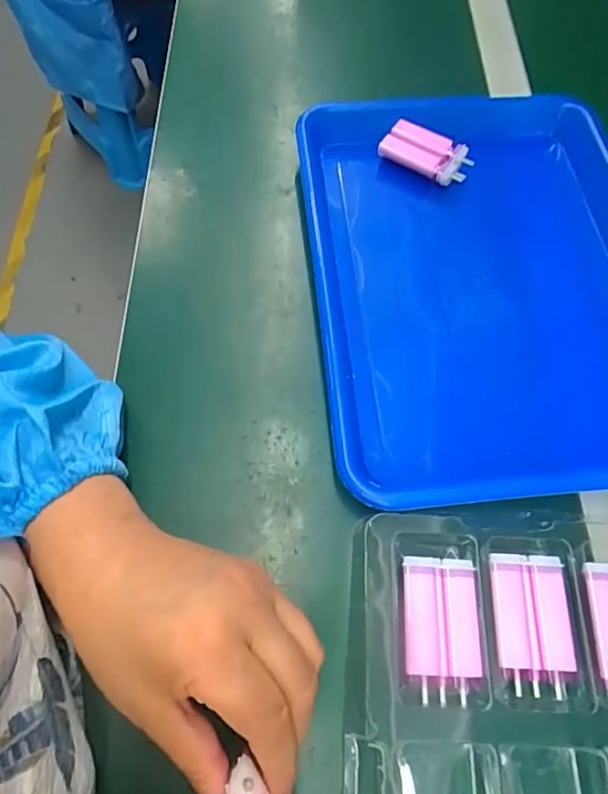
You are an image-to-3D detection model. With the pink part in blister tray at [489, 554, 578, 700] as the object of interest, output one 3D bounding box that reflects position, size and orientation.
[{"bbox_3d":[0.123,0.123,0.279,0.039,0.016,0.068,2,66,-2],"label":"pink part in blister tray"}]

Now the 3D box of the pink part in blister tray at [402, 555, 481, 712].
[{"bbox_3d":[0.073,0.120,0.267,0.039,0.008,0.068,2,66,-2],"label":"pink part in blister tray"}]

